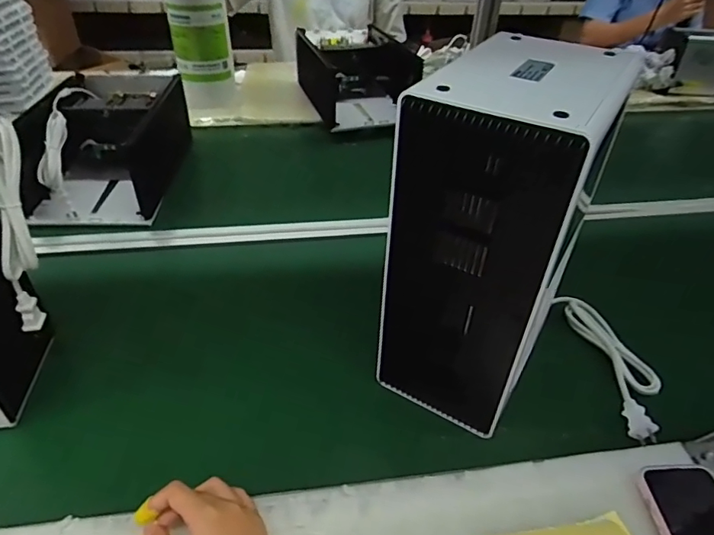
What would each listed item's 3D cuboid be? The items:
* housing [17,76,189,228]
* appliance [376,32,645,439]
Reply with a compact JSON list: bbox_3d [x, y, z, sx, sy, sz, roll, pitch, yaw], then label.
[{"bbox_3d":[-0.443,-0.228,0.884,0.213,0.126,0.379,1,39,-3],"label":"housing"},{"bbox_3d":[0.137,-0.024,0.492,0.144,0.336,0.193,25,45,23],"label":"appliance"}]

